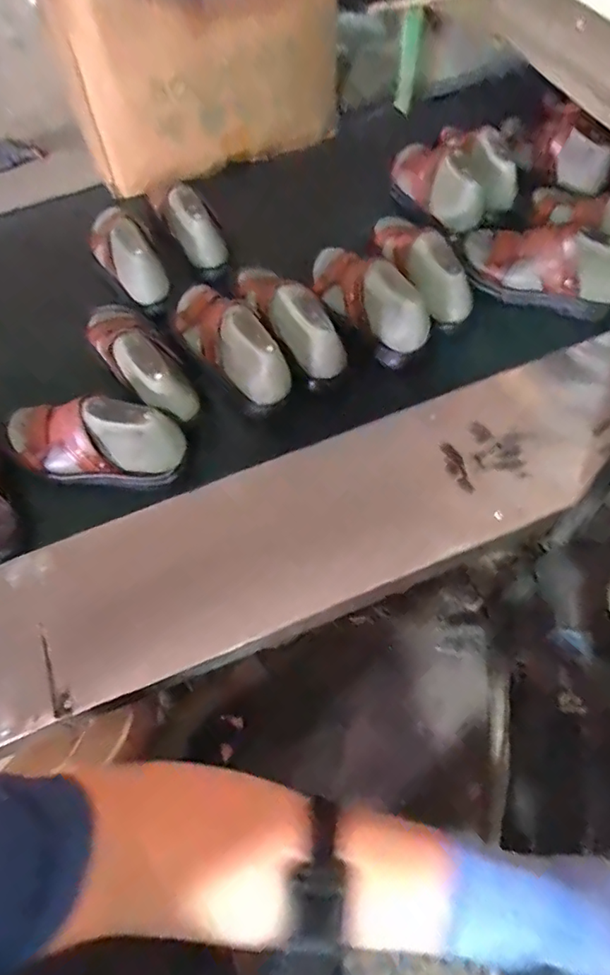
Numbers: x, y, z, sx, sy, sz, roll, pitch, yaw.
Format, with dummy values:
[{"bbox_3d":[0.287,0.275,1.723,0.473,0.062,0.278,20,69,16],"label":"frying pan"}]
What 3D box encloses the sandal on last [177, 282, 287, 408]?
[{"bbox_3d":[-0.117,-0.211,0.793,0.080,0.100,0.215,-33,62,-15],"label":"sandal on last"}]

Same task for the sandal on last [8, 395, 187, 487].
[{"bbox_3d":[-0.283,-0.055,0.726,0.242,0.132,0.076,13,61,12],"label":"sandal on last"}]

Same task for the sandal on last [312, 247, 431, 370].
[{"bbox_3d":[0.090,-0.295,0.834,0.107,0.102,0.220,-22,60,-9],"label":"sandal on last"}]

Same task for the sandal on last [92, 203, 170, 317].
[{"bbox_3d":[-0.302,-0.399,0.889,0.080,0.109,0.227,-25,60,-10],"label":"sandal on last"}]

